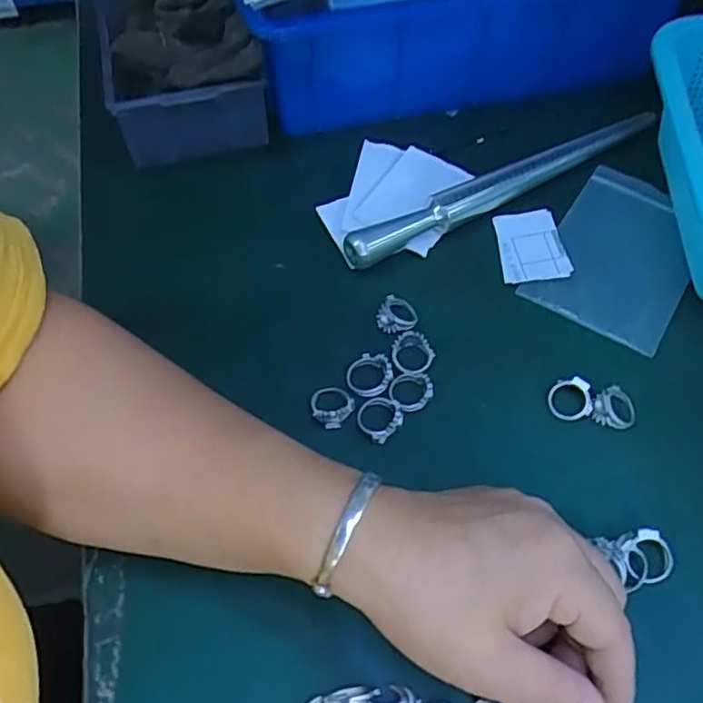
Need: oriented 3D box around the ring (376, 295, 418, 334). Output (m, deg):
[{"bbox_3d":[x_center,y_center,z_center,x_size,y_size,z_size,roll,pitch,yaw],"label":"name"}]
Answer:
[{"bbox_3d":[0.026,-0.020,0.353,0.021,0.011,0.021,-1,57,2],"label":"ring"}]

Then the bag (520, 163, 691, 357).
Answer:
[{"bbox_3d":[0.162,-0.061,0.382,0.078,0.006,0.125,28,62,19],"label":"bag"}]

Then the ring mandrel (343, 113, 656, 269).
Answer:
[{"bbox_3d":[0.096,-0.102,0.394,0.220,0.021,0.018,-26,60,-14],"label":"ring mandrel"}]

